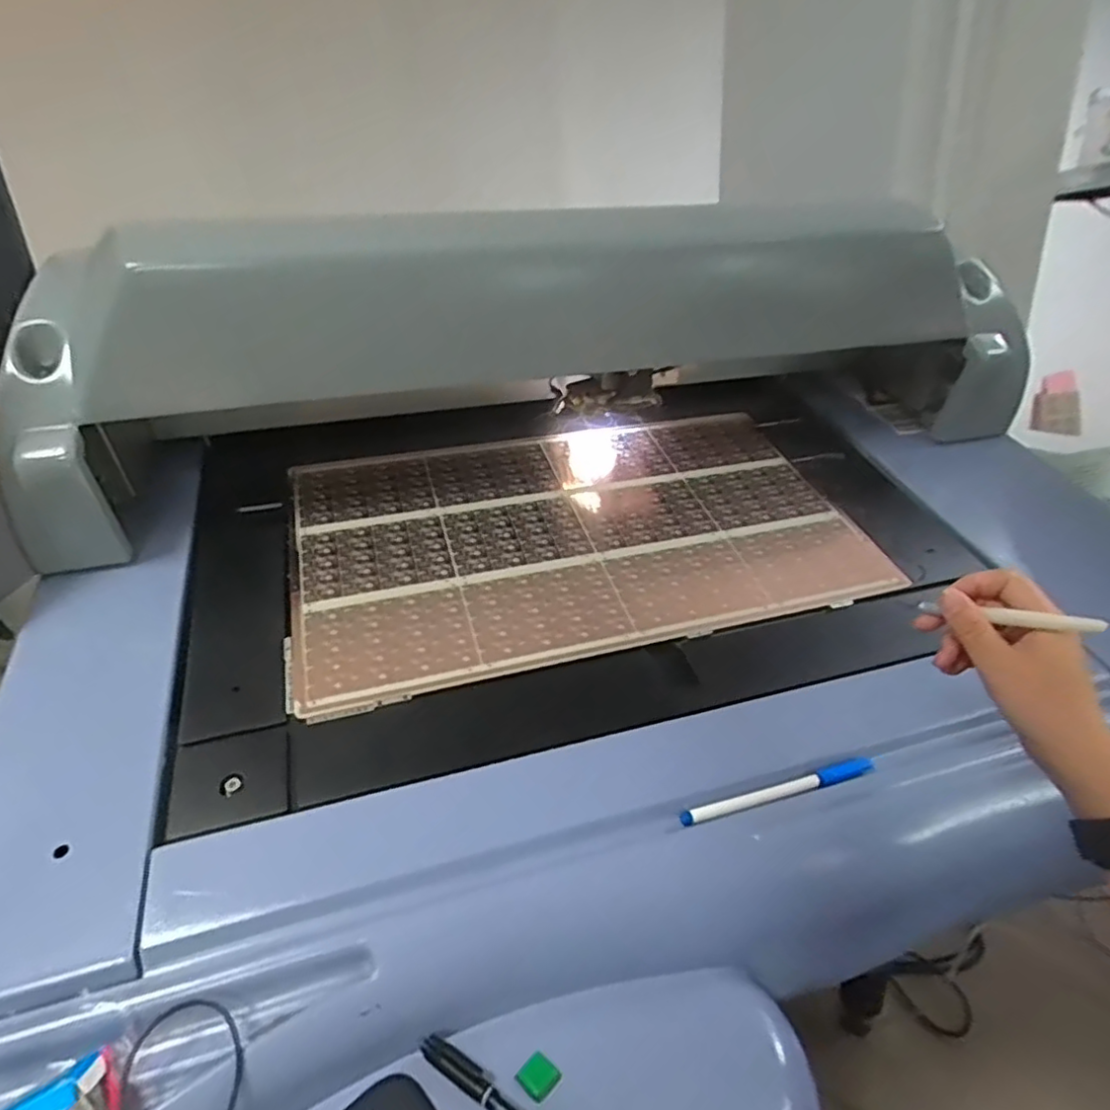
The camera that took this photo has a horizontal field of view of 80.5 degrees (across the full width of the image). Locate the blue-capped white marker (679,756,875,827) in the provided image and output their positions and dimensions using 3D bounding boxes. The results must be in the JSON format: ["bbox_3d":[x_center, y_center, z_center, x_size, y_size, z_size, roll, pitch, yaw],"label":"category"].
[{"bbox_3d":[0.168,0.174,0.487,0.159,0.010,0.009,-9,22,-15],"label":"blue-capped white marker"}]

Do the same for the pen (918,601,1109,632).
[{"bbox_3d":[0.286,0.038,0.416,0.007,0.009,0.103,-21,16,-36],"label":"pen"}]

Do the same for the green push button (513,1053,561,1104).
[{"bbox_3d":[-0.010,0.309,0.388,0.019,0.008,0.020,17,29,41],"label":"green push button"}]

